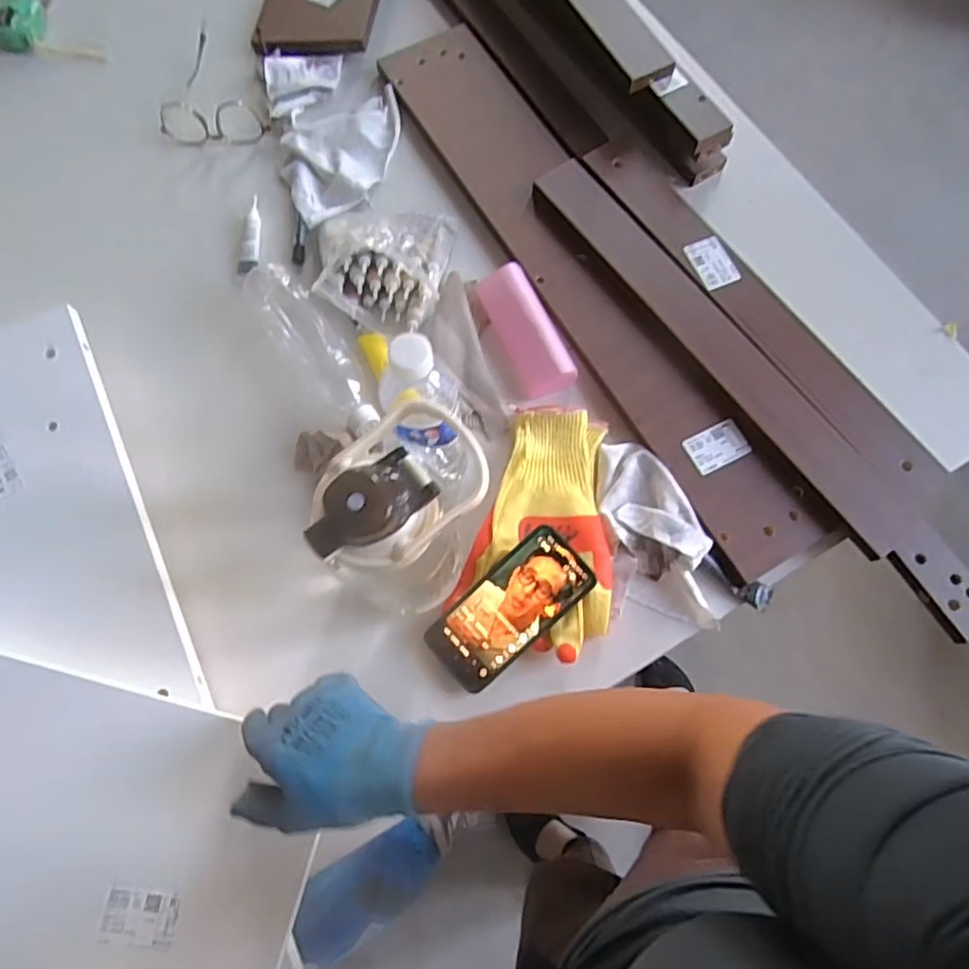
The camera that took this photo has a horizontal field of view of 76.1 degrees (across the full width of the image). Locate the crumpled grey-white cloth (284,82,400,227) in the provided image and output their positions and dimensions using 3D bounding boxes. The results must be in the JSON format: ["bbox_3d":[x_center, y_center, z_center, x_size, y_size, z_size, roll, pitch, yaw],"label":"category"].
[{"bbox_3d":[-0.183,-0.408,0.771,0.129,0.016,0.202,8,73,2],"label":"crumpled grey-white cloth"}]

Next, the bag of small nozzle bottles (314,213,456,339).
[{"bbox_3d":[-0.102,-0.264,0.675,0.122,0.079,0.167,11,70,3],"label":"bag of small nozzle bottles"}]

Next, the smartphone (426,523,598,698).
[{"bbox_3d":[0.023,0.115,0.573,0.162,0.007,0.073,-44,82,3],"label":"smartphone"}]

